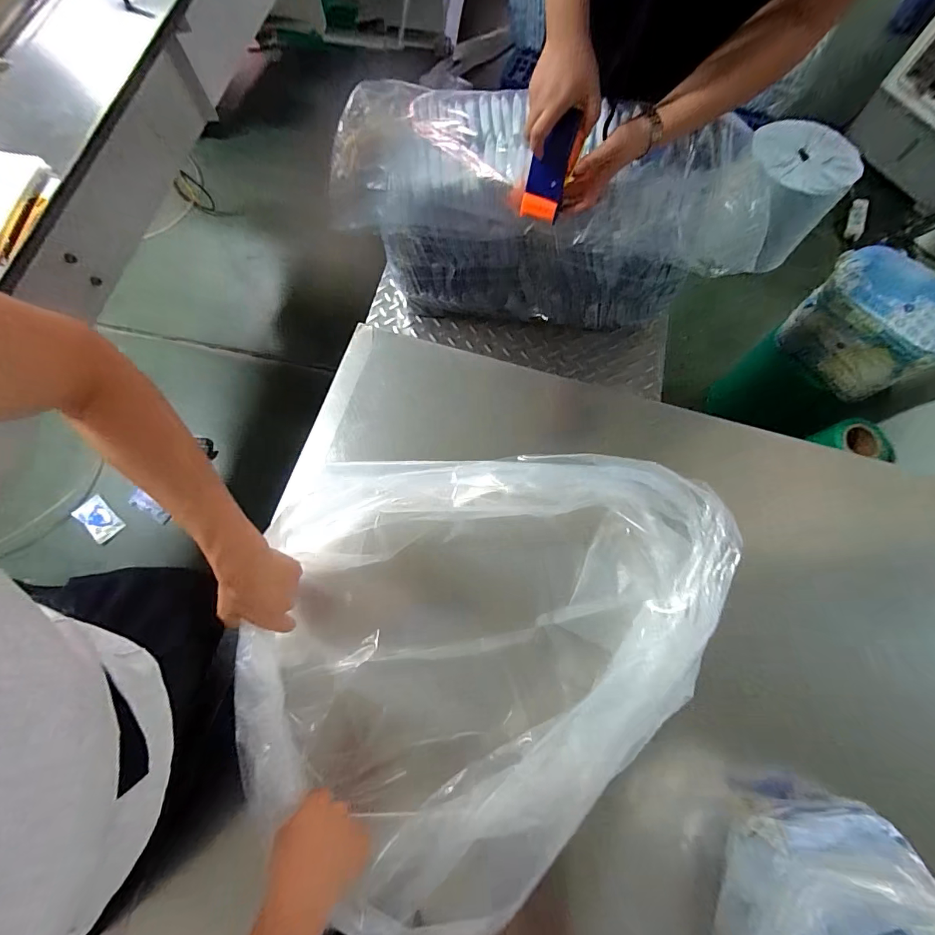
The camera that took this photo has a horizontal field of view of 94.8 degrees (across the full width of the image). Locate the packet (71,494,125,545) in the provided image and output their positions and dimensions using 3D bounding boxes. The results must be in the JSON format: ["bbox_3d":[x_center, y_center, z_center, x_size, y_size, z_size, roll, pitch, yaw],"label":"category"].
[{"bbox_3d":[-1.151,0.162,1.342,0.134,0.018,0.089,45,71,-1],"label":"packet"}]

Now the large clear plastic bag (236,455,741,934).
[{"bbox_3d":[0.019,0.208,0.500,0.546,0.114,0.416,-4,74,0],"label":"large clear plastic bag"}]

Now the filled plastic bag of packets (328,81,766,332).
[{"bbox_3d":[0.138,-0.488,0.842,0.687,0.305,0.311,11,74,4],"label":"filled plastic bag of packets"}]

